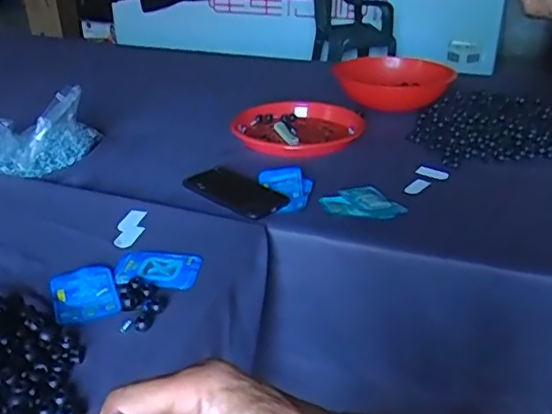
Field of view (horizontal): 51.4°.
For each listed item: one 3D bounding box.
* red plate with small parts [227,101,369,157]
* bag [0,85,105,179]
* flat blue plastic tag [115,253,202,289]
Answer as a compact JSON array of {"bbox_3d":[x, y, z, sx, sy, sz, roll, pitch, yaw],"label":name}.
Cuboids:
[{"bbox_3d":[0.039,-0.145,1.034,0.234,0.033,0.200,1,27,2],"label":"red plate with small parts"},{"bbox_3d":[-0.410,-0.122,0.919,0.245,0.101,0.151,-11,29,-20],"label":"bag"},{"bbox_3d":[-0.136,0.070,0.658,0.096,0.008,0.068,2,27,4],"label":"flat blue plastic tag"}]

